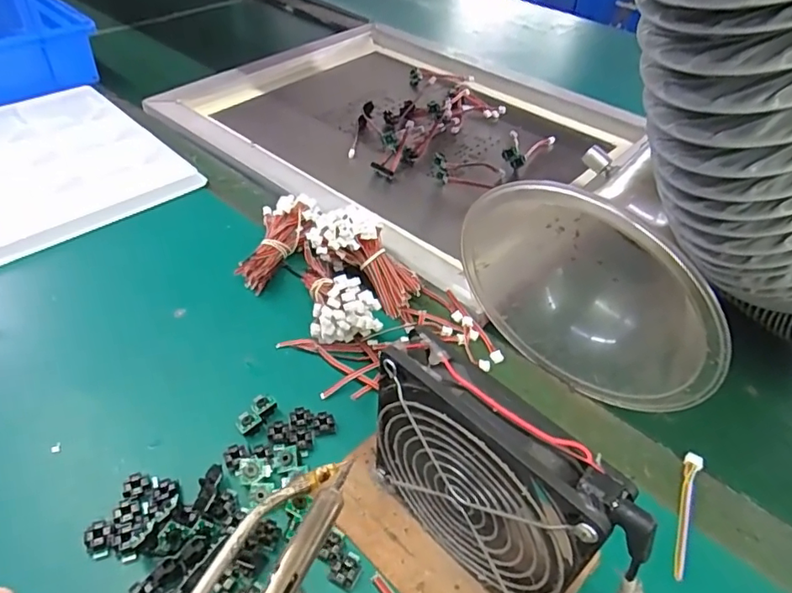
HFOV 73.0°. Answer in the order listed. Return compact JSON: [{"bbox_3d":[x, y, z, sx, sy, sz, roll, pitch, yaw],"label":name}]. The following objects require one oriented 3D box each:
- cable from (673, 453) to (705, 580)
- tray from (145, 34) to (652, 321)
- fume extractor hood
[{"bbox_3d":[0.176,0.130,0.325,0.011,0.005,0.085,25,45,20],"label":"cable"},{"bbox_3d":[0.006,-0.222,0.691,0.473,0.055,0.451,31,51,26],"label":"tray"},{"bbox_3d":[0.142,-0.006,0.362,0.112,0.151,0.167,-32,55,-32],"label":"fume extractor hood"}]

